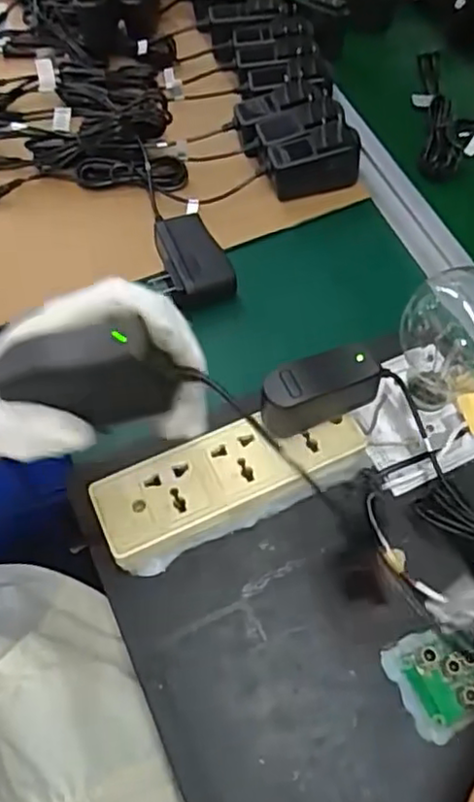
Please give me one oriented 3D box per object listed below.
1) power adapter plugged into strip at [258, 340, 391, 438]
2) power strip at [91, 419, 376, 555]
[{"bbox_3d":[0.049,-0.004,0.404,0.078,0.055,0.025,-19,62,-11],"label":"power adapter plugged into strip"},{"bbox_3d":[-0.004,0.047,0.410,0.166,0.031,0.051,-21,63,-12],"label":"power strip"}]

